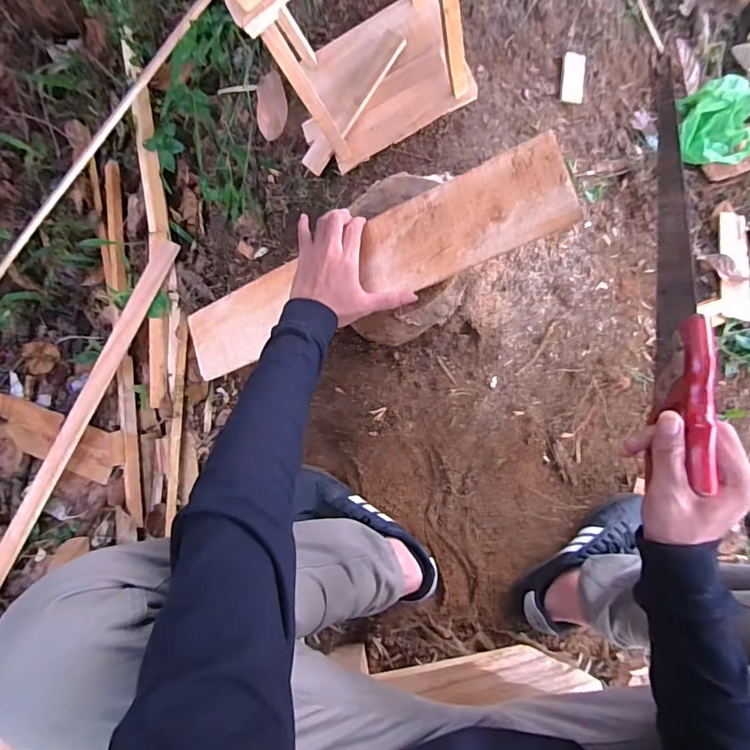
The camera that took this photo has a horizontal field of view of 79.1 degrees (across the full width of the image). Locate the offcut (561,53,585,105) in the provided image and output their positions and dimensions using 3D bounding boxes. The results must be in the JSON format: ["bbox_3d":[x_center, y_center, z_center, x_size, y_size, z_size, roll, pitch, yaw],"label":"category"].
[{"bbox_3d":[0.328,-0.491,0.751,0.038,0.006,0.076,0,99,5],"label":"offcut"}]

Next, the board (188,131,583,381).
[{"bbox_3d":[-0.033,-0.129,0.580,0.539,0.014,0.112,-19,81,22],"label":"board"}]

